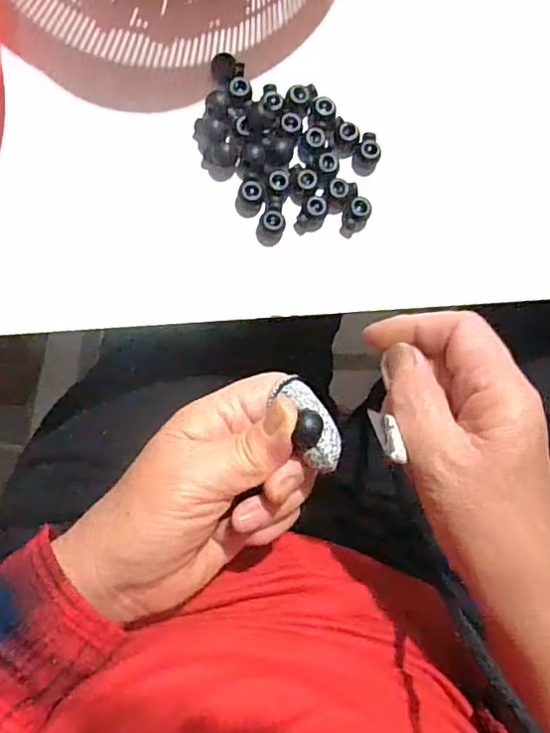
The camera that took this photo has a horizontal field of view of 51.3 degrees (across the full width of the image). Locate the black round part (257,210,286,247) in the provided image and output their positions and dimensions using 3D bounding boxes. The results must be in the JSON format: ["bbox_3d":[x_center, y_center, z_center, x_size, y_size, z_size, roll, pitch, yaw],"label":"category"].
[{"bbox_3d":[-0.002,-0.080,0.330,0.015,0.011,0.019,12,84,-5],"label":"black round part"}]

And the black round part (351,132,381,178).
[{"bbox_3d":[0.055,-0.126,0.341,0.014,0.011,0.022,18,84,-4],"label":"black round part"}]

